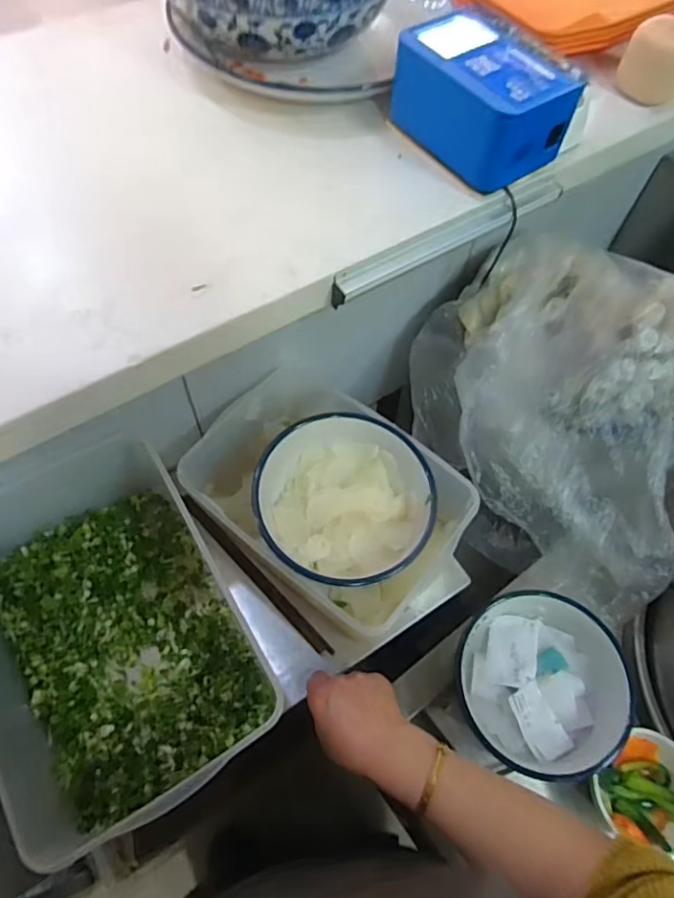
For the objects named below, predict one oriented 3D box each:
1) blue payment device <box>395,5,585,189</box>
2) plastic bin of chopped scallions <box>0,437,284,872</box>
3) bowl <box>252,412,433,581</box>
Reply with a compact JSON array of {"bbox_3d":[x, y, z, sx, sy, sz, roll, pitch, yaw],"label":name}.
[{"bbox_3d":[0.148,-0.364,0.588,0.107,0.088,0.169,-36,69,-20],"label":"blue payment device"},{"bbox_3d":[-0.214,0.165,0.531,0.216,0.113,0.314,-32,68,-18],"label":"plastic bin of chopped scallions"},{"bbox_3d":[0.006,0.056,0.582,0.169,0.080,0.174,-29,67,-17],"label":"bowl"}]

